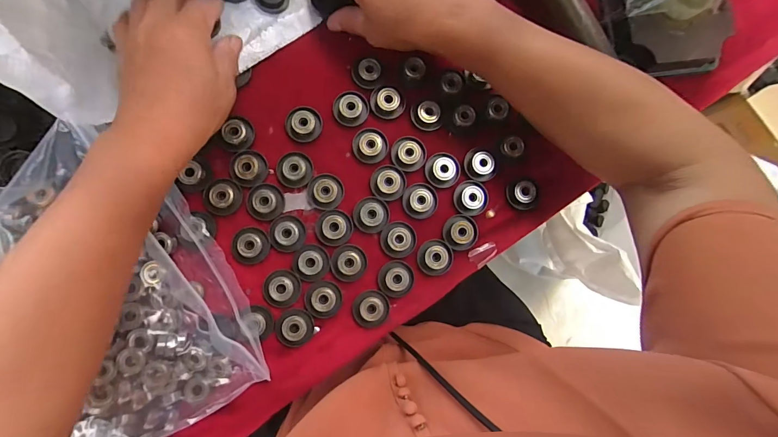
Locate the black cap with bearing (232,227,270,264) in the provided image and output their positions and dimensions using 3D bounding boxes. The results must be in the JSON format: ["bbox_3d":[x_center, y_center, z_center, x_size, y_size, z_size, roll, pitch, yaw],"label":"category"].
[{"bbox_3d":[-0.123,0.024,0.323,0.031,0.007,0.032,0,86,-5],"label":"black cap with bearing"}]

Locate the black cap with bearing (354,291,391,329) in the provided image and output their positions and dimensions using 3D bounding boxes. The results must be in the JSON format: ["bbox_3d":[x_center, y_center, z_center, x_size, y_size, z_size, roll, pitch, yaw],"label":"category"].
[{"bbox_3d":[-0.015,0.083,0.328,0.032,0.012,0.033,-6,86,-6],"label":"black cap with bearing"}]

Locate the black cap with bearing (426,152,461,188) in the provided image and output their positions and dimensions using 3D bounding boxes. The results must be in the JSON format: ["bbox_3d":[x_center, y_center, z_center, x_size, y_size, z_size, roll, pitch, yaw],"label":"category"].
[{"bbox_3d":[0.052,-0.046,0.343,0.032,0.007,0.031,0,88,-9],"label":"black cap with bearing"}]

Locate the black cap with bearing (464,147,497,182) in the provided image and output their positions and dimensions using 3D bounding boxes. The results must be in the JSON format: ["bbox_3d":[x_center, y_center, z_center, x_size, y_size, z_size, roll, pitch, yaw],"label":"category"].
[{"bbox_3d":[0.087,-0.052,0.347,0.028,0.008,0.031,-8,86,-6],"label":"black cap with bearing"}]

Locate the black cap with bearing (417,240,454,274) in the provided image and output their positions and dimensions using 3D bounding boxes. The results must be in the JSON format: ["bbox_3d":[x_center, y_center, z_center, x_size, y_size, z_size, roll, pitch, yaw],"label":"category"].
[{"bbox_3d":[0.043,0.036,0.338,0.033,0.007,0.032,0,86,-5],"label":"black cap with bearing"}]

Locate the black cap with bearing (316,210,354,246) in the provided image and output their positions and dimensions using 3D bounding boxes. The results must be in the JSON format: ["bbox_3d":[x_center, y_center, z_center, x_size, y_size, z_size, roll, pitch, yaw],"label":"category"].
[{"bbox_3d":[-0.049,0.008,0.329,0.032,0.008,0.032,0,88,-9],"label":"black cap with bearing"}]

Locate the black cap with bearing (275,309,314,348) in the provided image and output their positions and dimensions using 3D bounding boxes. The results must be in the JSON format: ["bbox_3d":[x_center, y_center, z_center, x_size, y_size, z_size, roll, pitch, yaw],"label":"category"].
[{"bbox_3d":[-0.083,0.097,0.320,0.032,0.008,0.032,0,88,-9],"label":"black cap with bearing"}]

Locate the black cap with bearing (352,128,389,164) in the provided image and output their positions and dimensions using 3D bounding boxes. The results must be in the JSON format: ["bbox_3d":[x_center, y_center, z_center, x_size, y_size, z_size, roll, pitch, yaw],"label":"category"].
[{"bbox_3d":[-0.017,-0.069,0.339,0.032,0.007,0.032,0,86,-5],"label":"black cap with bearing"}]

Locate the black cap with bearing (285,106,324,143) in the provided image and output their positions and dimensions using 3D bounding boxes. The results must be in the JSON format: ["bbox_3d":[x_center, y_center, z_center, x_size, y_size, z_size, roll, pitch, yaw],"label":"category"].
[{"bbox_3d":[-0.079,-0.088,0.337,0.033,0.013,0.031,0,86,-5],"label":"black cap with bearing"}]

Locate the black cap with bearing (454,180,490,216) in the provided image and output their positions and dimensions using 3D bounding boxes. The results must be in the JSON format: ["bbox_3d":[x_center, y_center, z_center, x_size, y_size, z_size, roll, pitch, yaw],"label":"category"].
[{"bbox_3d":[0.079,-0.020,0.345,0.032,0.009,0.033,0,86,-5],"label":"black cap with bearing"}]

